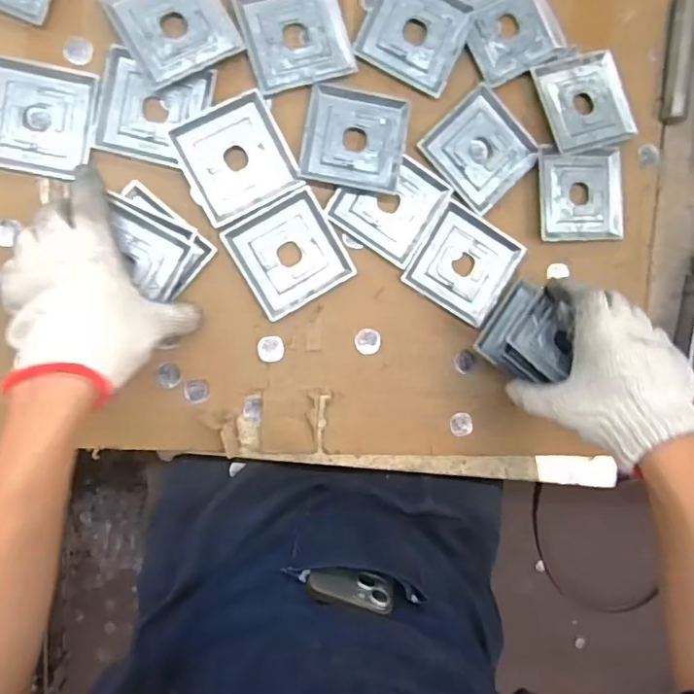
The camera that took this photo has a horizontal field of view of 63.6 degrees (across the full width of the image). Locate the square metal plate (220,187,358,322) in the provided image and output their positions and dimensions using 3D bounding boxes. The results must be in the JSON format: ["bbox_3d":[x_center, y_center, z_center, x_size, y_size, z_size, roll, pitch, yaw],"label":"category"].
[{"bbox_3d":[-0.052,-0.083,0.505,0.090,0.008,0.090,-31,96,-7],"label":"square metal plate"}]

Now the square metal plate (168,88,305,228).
[{"bbox_3d":[-0.097,-0.166,0.491,0.089,0.010,0.089,-28,96,-7],"label":"square metal plate"}]

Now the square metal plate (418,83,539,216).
[{"bbox_3d":[0.128,-0.188,0.532,0.088,0.008,0.090,-44,97,-5],"label":"square metal plate"}]

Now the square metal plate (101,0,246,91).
[{"bbox_3d":[-0.148,-0.278,0.481,0.089,0.008,0.088,-28,96,-7],"label":"square metal plate"}]

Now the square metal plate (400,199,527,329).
[{"bbox_3d":[0.111,-0.079,0.528,0.088,0.005,0.090,33,86,-9],"label":"square metal plate"}]

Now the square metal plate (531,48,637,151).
[{"bbox_3d":[0.234,-0.240,0.548,0.091,0.014,0.091,-19,94,-8],"label":"square metal plate"}]

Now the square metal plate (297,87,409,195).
[{"bbox_3d":[0.008,-0.189,0.507,0.090,0.012,0.089,8,90,-9],"label":"square metal plate"}]

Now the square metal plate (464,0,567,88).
[{"bbox_3d":[0.155,-0.307,0.531,0.094,0.006,0.090,-29,96,-7],"label":"square metal plate"}]

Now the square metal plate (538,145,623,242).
[{"bbox_3d":[0.228,-0.148,0.541,0.090,0.013,0.088,-3,92,-9],"label":"square metal plate"}]

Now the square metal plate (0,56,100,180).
[{"bbox_3d":[-0.261,-0.193,0.472,0.090,0.005,0.090,8,90,-9],"label":"square metal plate"}]

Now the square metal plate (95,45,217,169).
[{"bbox_3d":[-0.169,-0.206,0.486,0.089,0.008,0.088,12,90,-9],"label":"square metal plate"}]

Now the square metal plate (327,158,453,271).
[{"bbox_3d":[0.039,-0.133,0.515,0.089,0.005,0.090,33,86,-8],"label":"square metal plate"}]

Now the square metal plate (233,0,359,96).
[{"bbox_3d":[-0.045,-0.280,0.500,0.091,0.004,0.090,-17,94,-8],"label":"square metal plate"}]

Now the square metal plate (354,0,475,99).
[{"bbox_3d":[0.064,-0.293,0.515,0.088,0.010,0.097,24,88,-9],"label":"square metal plate"}]

